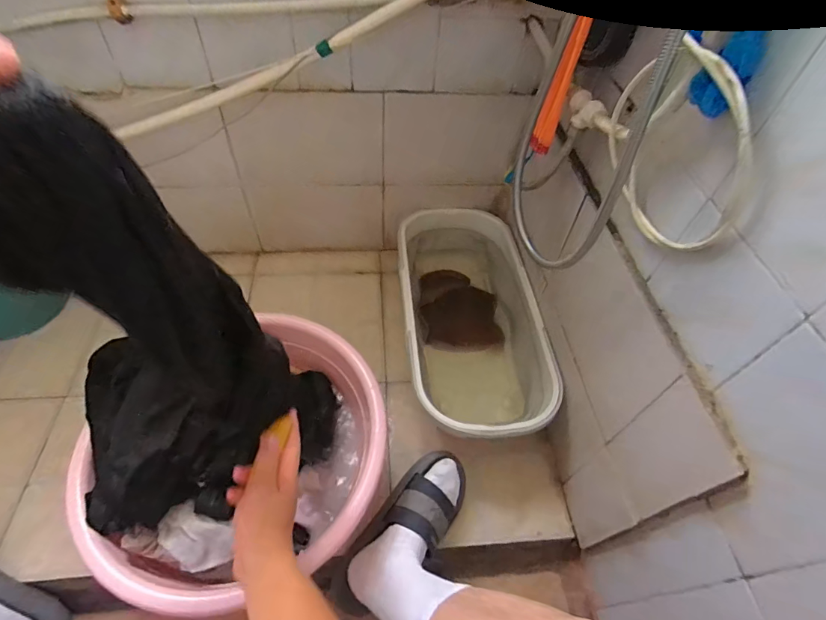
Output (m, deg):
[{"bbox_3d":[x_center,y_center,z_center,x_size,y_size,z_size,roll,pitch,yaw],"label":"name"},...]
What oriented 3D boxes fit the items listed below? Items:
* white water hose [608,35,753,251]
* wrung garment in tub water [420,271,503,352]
[{"bbox_3d":[0.261,-0.163,0.442,0.052,0.187,0.203,-5,52,-8],"label":"white water hose"},{"bbox_3d":[0.099,0.007,0.973,0.166,0.076,0.200,-1,51,-5],"label":"wrung garment in tub water"}]

